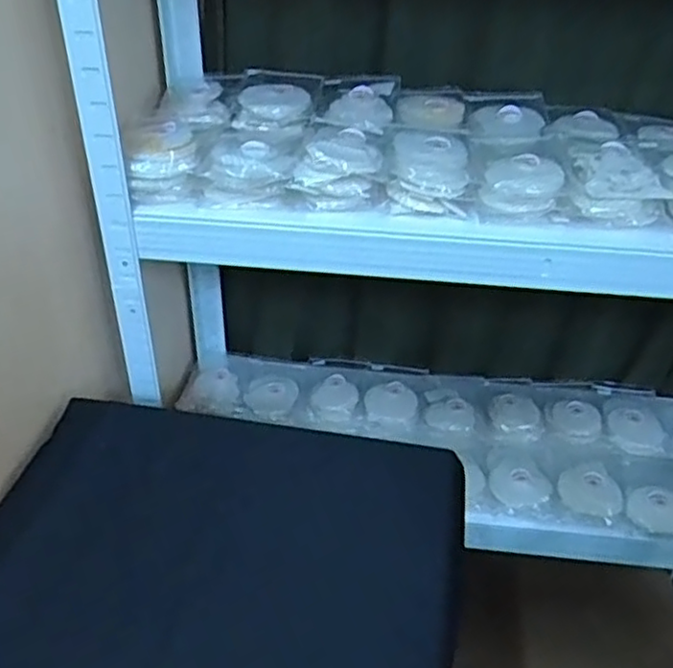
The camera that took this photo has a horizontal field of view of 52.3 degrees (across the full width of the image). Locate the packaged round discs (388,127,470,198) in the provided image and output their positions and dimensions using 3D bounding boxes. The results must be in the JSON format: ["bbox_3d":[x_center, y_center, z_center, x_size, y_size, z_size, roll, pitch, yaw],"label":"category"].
[{"bbox_3d":[0.097,-0.177,0.710,0.080,0.035,0.106,6,36,5],"label":"packaged round discs"}]

